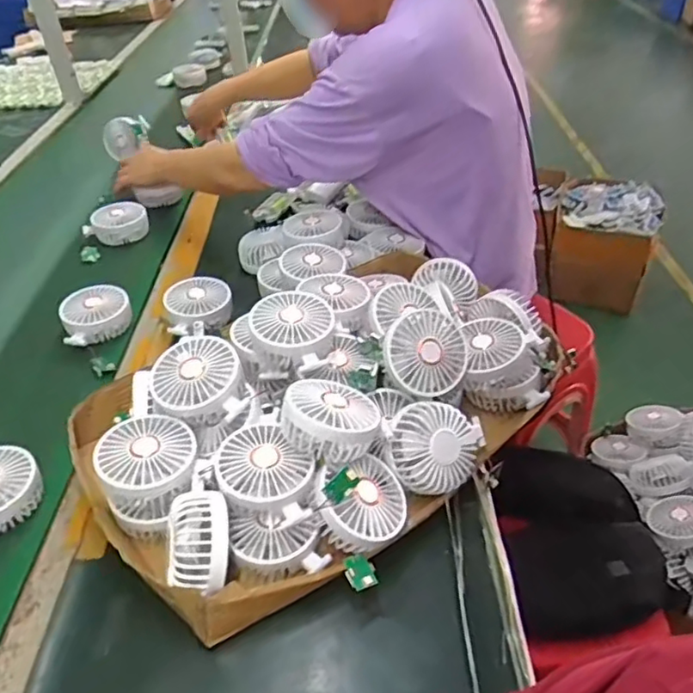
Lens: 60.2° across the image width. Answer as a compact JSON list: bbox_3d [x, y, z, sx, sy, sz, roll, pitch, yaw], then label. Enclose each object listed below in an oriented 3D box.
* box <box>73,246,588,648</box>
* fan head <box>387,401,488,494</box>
[{"bbox_3d":[-0.009,0.043,0.629,0.507,0.125,0.306,-25,45,-24],"label":"box"},{"bbox_3d":[0.086,0.092,0.578,0.095,0.087,0.039,-51,14,-24],"label":"fan head"}]

